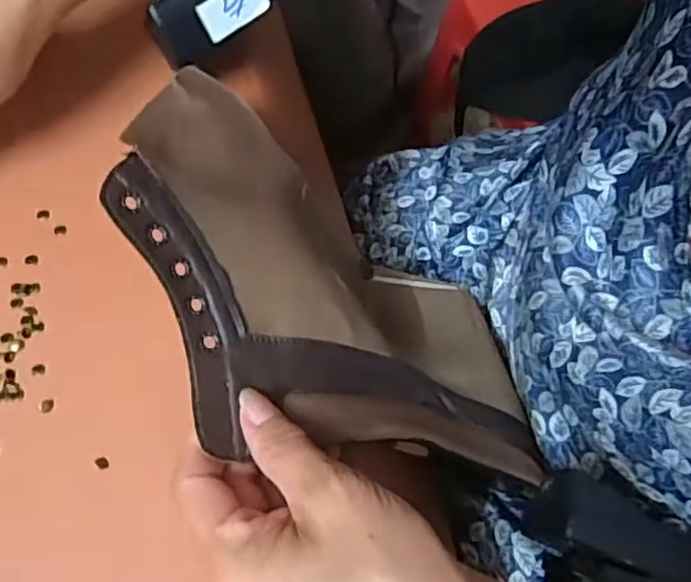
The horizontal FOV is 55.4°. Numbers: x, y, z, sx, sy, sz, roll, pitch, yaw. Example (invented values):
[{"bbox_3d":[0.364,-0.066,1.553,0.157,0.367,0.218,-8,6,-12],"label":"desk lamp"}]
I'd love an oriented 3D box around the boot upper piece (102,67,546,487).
[{"bbox_3d":[0.005,0.017,0.323,0.263,0.052,0.167,32,50,-26],"label":"boot upper piece"}]

